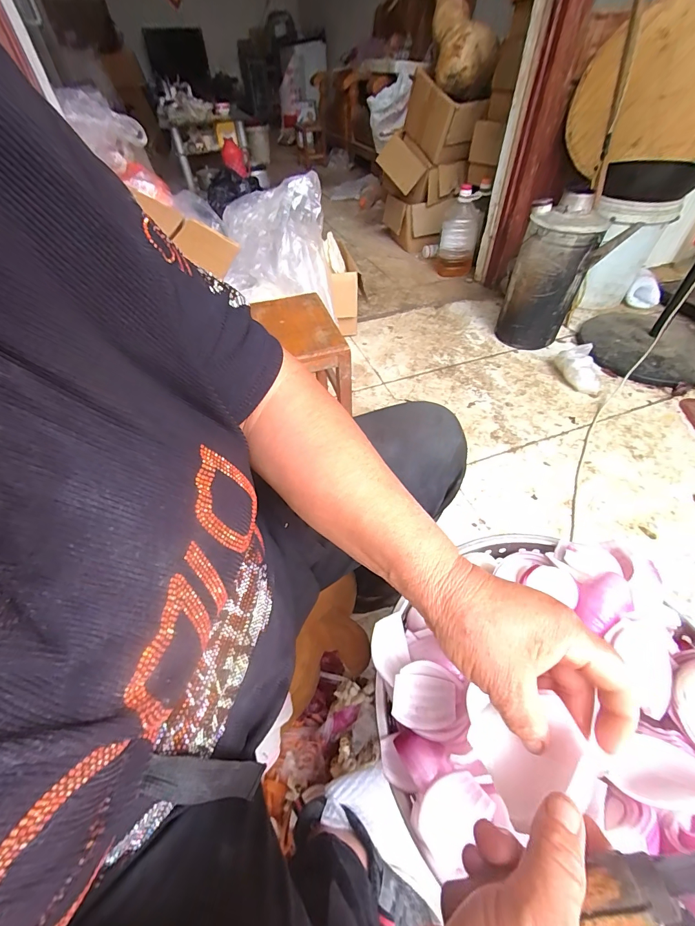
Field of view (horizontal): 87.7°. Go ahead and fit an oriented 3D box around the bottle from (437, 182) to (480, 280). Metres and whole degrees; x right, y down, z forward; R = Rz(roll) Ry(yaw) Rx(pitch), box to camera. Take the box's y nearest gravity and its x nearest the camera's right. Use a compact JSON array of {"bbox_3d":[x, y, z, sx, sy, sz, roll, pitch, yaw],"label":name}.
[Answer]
[{"bbox_3d":[0.484,-0.997,1.582,0.163,0.304,0.144,10,49,11],"label":"bottle"}]

